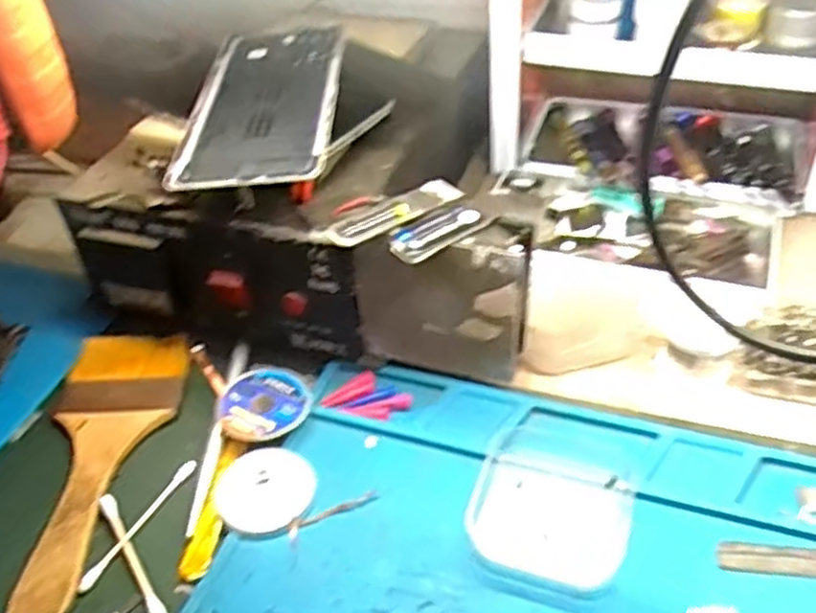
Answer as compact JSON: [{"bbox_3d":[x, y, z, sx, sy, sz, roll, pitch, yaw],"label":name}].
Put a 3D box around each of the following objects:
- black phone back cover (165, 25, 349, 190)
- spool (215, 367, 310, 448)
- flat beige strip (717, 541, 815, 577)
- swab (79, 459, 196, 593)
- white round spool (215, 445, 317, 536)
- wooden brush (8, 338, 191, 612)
[{"bbox_3d":[-0.072,-0.105,0.385,0.071,0.011,0.143,-1,42,5],"label":"black phone back cover"},{"bbox_3d":[-0.071,0.049,0.374,0.043,0.010,0.044,-3,42,3],"label":"spool"},{"bbox_3d":[0.153,0.100,0.298,0.056,0.004,0.013,2,43,9],"label":"flat beige strip"},{"bbox_3d":[-0.120,0.096,0.337,0.006,0.005,0.072,19,48,25],"label":"swab"},{"bbox_3d":[-0.064,0.083,0.339,0.042,0.009,0.041,-3,42,3],"label":"white round spool"},{"bbox_3d":[-0.155,0.074,0.360,0.063,0.010,0.155,0,42,7],"label":"wooden brush"}]

